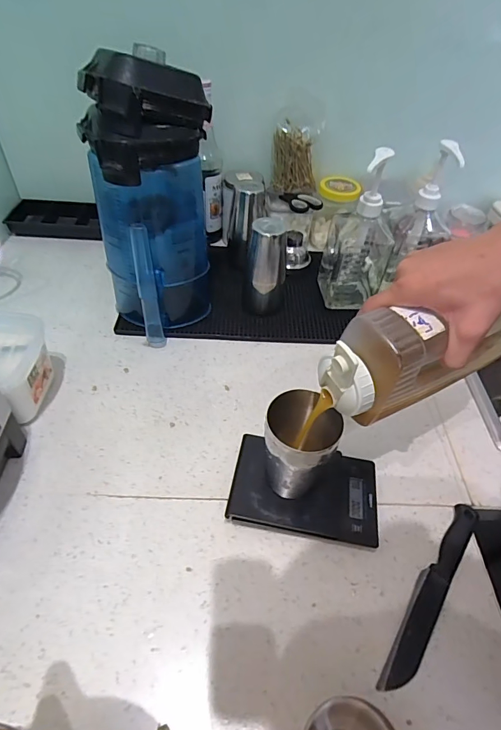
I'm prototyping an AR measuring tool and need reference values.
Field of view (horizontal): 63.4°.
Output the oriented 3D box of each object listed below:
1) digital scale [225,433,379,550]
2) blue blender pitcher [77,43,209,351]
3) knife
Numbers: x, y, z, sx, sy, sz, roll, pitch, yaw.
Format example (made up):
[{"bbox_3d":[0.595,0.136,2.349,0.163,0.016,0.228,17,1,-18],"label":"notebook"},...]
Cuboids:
[{"bbox_3d":[0.071,0.166,0.543,0.190,0.030,0.119,9,48,3],"label":"digital scale"},{"bbox_3d":[-0.146,-0.233,0.633,0.123,0.396,0.162,33,54,22],"label":"blue blender pitcher"},{"bbox_3d":[0.213,0.261,0.476,0.033,0.017,0.237,32,53,21],"label":"knife"}]

